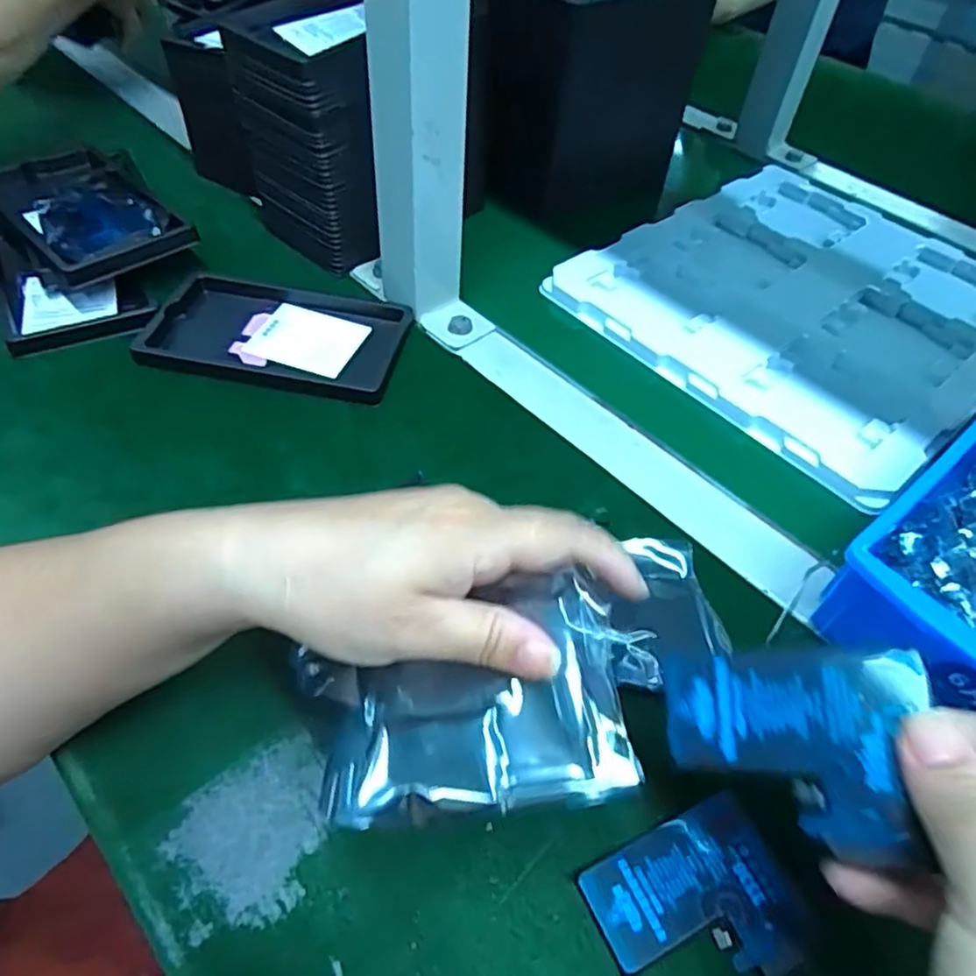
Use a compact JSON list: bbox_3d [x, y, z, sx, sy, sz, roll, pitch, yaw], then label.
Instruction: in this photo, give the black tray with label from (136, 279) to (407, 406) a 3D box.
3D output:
[{"bbox_3d":[-0.138,-0.100,0.444,0.161,0.011,0.091,10,51,3],"label":"black tray with label"}]

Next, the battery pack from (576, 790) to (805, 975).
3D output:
[{"bbox_3d":[0.079,0.157,0.253,0.074,0.005,0.057,-17,55,-18],"label":"battery pack"}]

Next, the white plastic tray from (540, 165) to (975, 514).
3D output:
[{"bbox_3d":[0.253,-0.152,0.521,0.330,0.014,0.273,-33,61,-28],"label":"white plastic tray"}]

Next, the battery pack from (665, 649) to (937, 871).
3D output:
[{"bbox_3d":[0.093,0.080,0.205,0.071,0.004,0.058,-6,74,22],"label":"battery pack"}]

